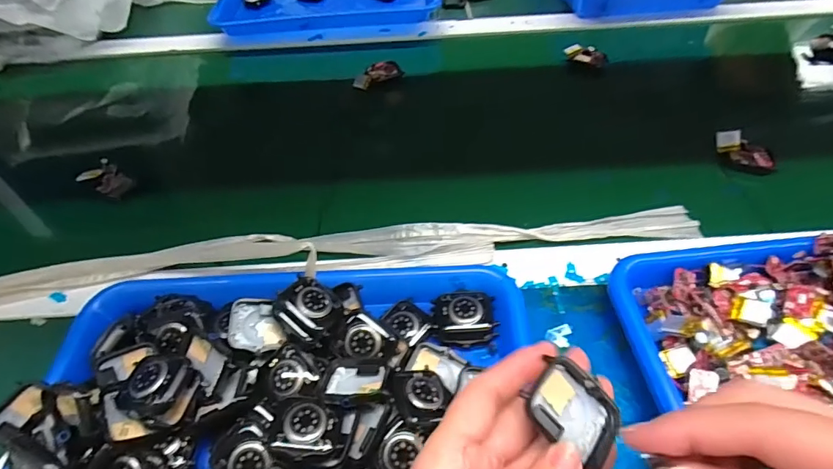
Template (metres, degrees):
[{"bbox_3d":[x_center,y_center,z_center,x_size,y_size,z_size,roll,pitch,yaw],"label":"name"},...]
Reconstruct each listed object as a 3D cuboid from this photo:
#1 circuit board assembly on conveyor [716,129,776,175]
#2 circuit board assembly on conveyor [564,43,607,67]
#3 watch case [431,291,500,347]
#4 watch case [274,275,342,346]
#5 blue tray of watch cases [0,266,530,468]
[{"bbox_3d":[0.341,-0.086,0.466,0.061,0.026,0.027,36,60,8],"label":"circuit board assembly on conveyor"},{"bbox_3d":[0.228,-0.241,0.595,0.054,0.015,0.028,30,59,24],"label":"circuit board assembly on conveyor"},{"bbox_3d":[0.037,0.063,0.339,0.045,0.017,0.040,-2,51,1],"label":"watch case"},{"bbox_3d":[-0.077,0.054,0.322,0.045,0.014,0.041,33,65,-1],"label":"watch case"},{"bbox_3d":[-0.086,0.128,0.281,0.329,0.052,0.256,-3,51,1],"label":"blue tray of watch cases"}]

